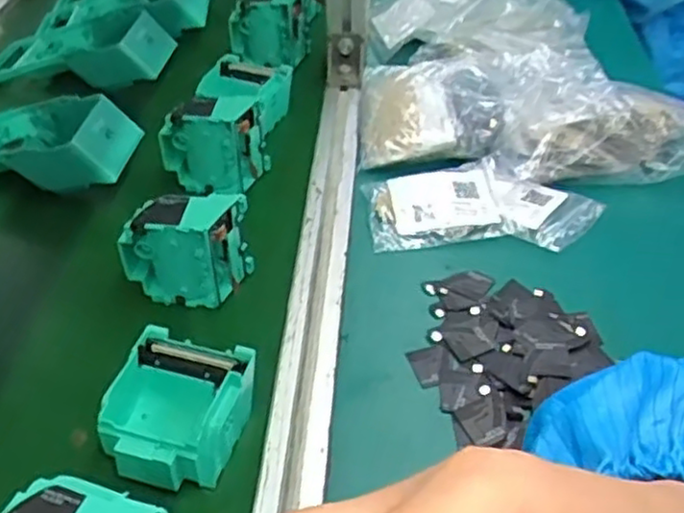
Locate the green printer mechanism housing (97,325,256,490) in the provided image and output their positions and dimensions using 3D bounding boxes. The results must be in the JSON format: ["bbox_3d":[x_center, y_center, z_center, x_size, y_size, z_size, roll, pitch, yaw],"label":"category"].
[{"bbox_3d":[-0.100,0.090,0.418,0.082,0.036,0.080,11,45,12],"label":"green printer mechanism housing"}]

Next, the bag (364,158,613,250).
[{"bbox_3d":[0.112,-0.042,0.561,0.178,0.017,0.084,1,44,1],"label":"bag"}]

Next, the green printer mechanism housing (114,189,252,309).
[{"bbox_3d":[-0.107,-0.005,0.490,0.080,0.075,0.034,1,44,2],"label":"green printer mechanism housing"}]

